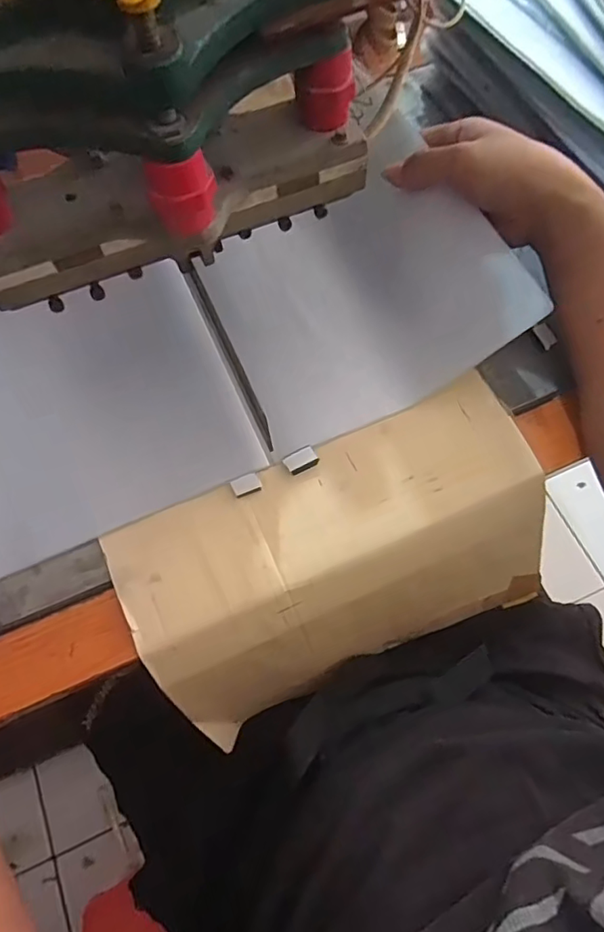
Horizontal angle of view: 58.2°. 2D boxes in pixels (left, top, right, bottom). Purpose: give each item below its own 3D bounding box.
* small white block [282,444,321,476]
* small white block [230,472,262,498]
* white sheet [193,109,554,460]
[{"bbox_3d":[0.000,-0.004,0.387,0.023,0.007,0.014,-26,69,-10],"label":"small white block"},{"bbox_3d":[-0.039,0.014,0.384,0.020,0.007,0.012,-19,68,-7],"label":"small white block"},{"bbox_3d":[0.041,-0.140,0.419,0.201,0.080,0.203,-23,65,-10],"label":"white sheet"}]

